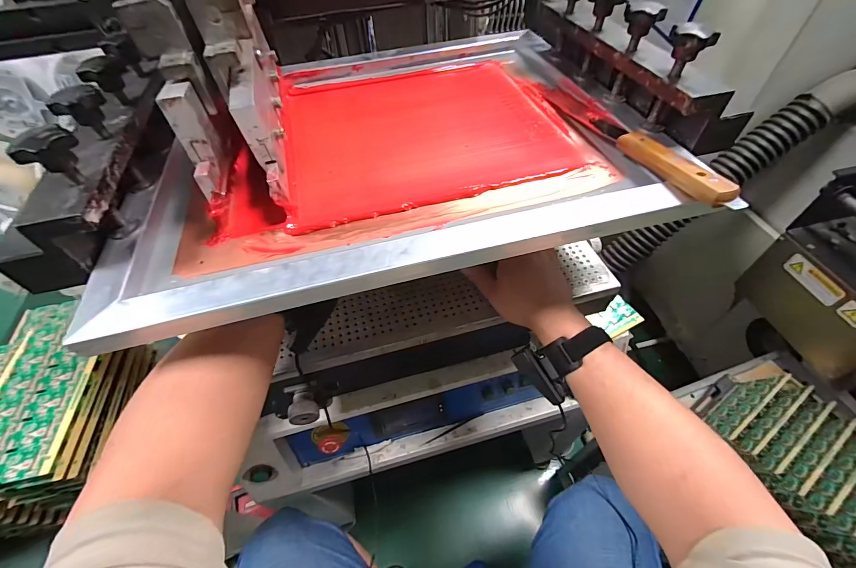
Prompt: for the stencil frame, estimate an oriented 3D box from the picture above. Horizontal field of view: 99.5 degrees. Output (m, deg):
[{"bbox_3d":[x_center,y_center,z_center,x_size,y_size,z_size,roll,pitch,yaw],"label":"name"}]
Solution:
[{"bbox_3d":[-0.039,-0.161,0.395,0.479,0.032,0.418,-11,52,-7],"label":"stencil frame"}]

